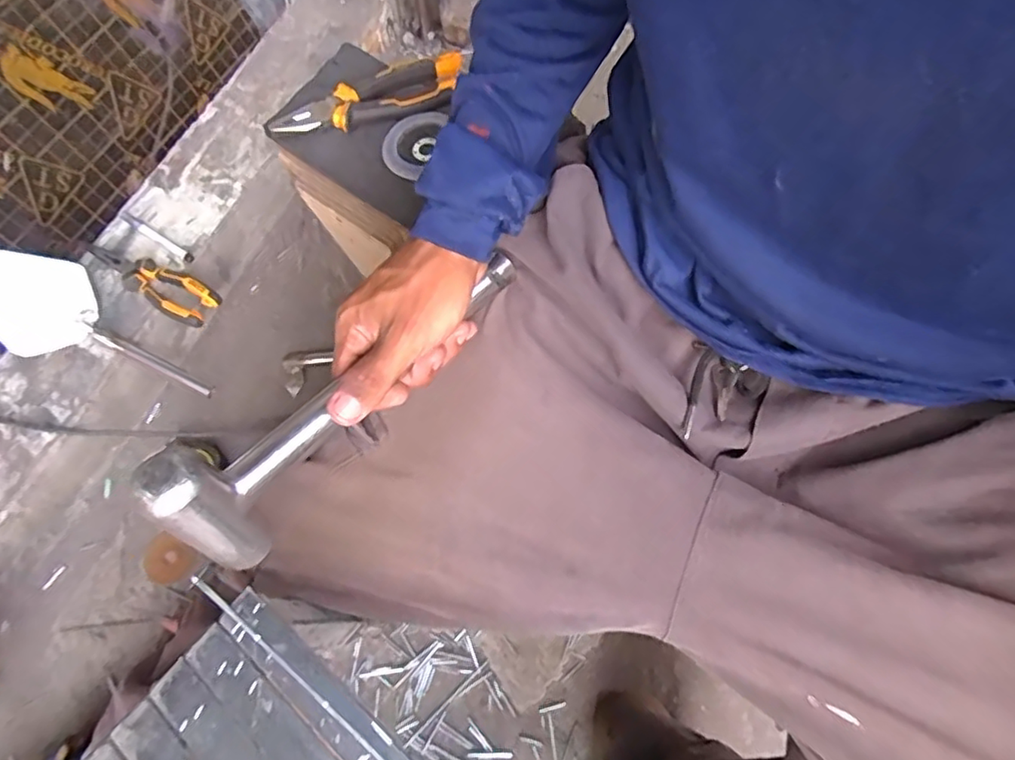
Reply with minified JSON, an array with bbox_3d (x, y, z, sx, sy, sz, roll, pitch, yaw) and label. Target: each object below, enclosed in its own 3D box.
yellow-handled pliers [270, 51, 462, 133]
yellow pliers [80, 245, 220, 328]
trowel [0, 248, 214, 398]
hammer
[{"bbox_3d":[-0.138,-0.281,0.585,0.187,0.018,0.055,-12,67,-3],"label":"yellow-handled pliers"},{"bbox_3d":[-0.461,-0.130,0.767,0.185,0.030,0.055,27,71,13],"label":"yellow pliers"},{"bbox_3d":[-0.519,-0.068,0.722,0.330,0.055,0.121,32,69,-16],"label":"trowel"},{"bbox_3d":[-0.089,0.004,0.373,0.039,0.093,0.257,38,63,17],"label":"hammer"}]

